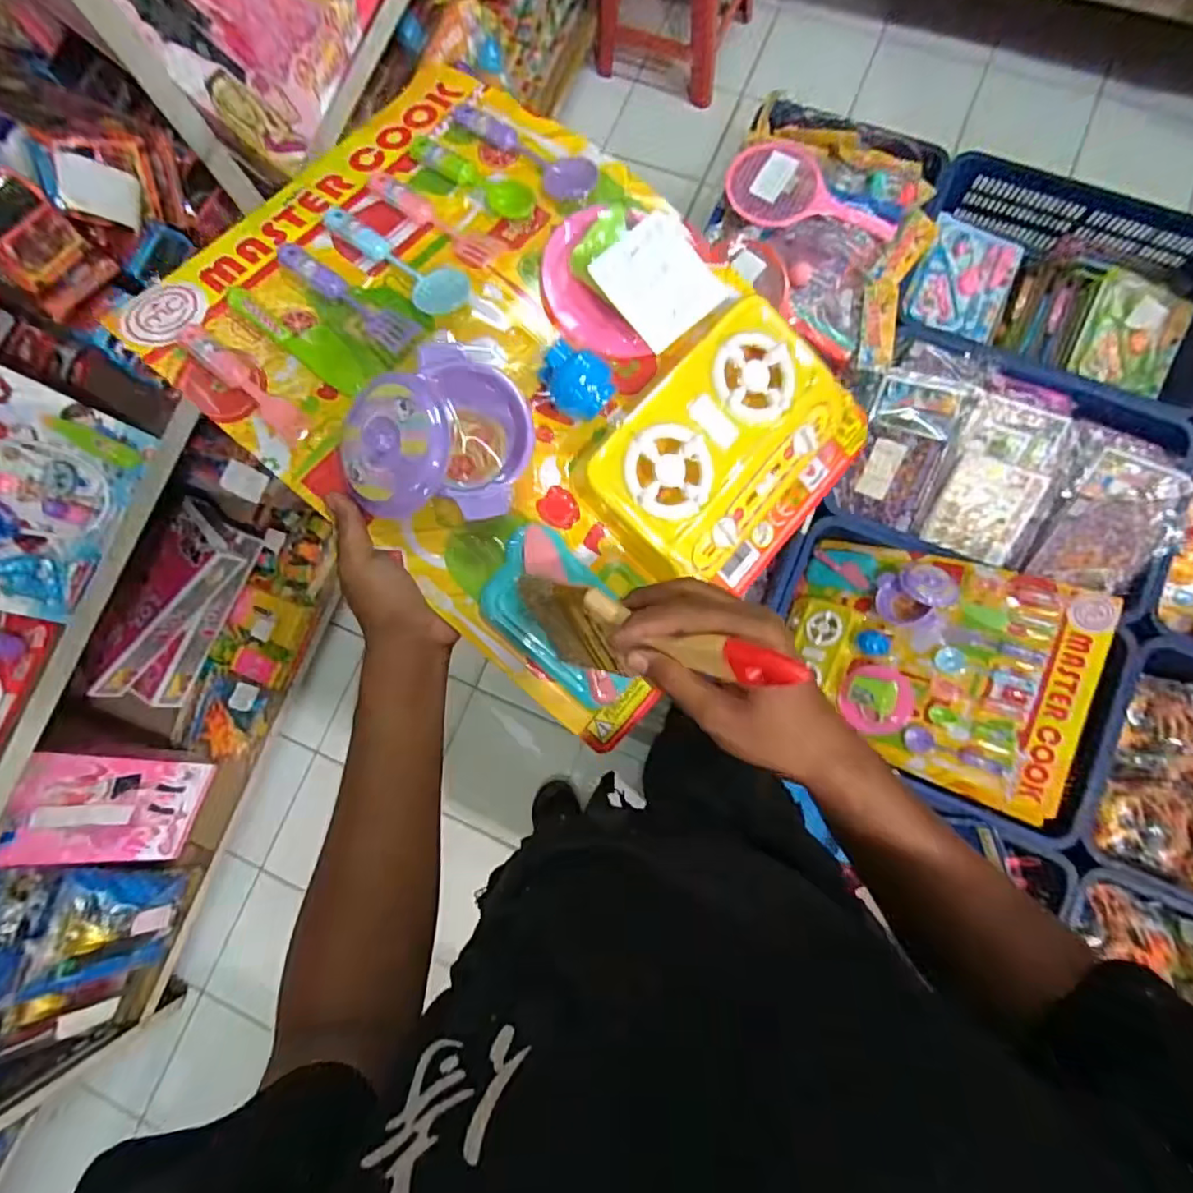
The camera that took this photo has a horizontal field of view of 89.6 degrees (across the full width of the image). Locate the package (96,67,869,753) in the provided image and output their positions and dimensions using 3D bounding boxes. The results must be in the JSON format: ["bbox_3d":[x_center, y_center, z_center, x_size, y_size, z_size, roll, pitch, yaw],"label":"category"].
[{"bbox_3d":[-0.066,-0.184,0.458,0.496,0.103,0.352,41,81,4],"label":"package"}]

